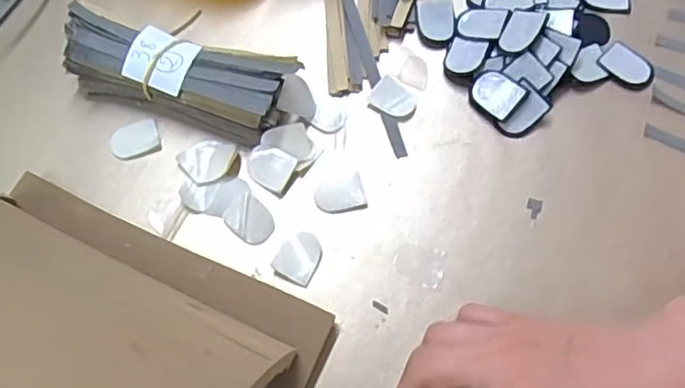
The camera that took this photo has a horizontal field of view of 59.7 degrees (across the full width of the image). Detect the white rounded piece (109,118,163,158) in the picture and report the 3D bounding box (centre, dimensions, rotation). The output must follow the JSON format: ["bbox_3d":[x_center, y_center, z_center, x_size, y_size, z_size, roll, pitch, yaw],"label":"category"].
[{"bbox_3d":[-0.133,-0.035,0.380,0.030,0.004,0.025,-19,67,-7],"label":"white rounded piece"}]

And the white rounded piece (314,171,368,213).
[{"bbox_3d":[-0.002,0.000,0.357,0.029,0.004,0.023,-13,66,-4],"label":"white rounded piece"}]

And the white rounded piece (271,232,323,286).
[{"bbox_3d":[-0.024,0.035,0.342,0.023,0.004,0.028,25,68,12],"label":"white rounded piece"}]

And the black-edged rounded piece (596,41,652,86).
[{"bbox_3d":[0.186,-0.084,0.390,0.034,0.004,0.025,38,72,16],"label":"black-edged rounded piece"}]

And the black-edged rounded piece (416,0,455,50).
[{"bbox_3d":[0.064,-0.117,0.403,0.024,0.011,0.034,0,66,1],"label":"black-edged rounded piece"}]

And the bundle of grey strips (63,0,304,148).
[{"bbox_3d":[-0.103,-0.077,0.370,0.142,0.033,0.055,12,66,7],"label":"bundle of grey strips"}]

